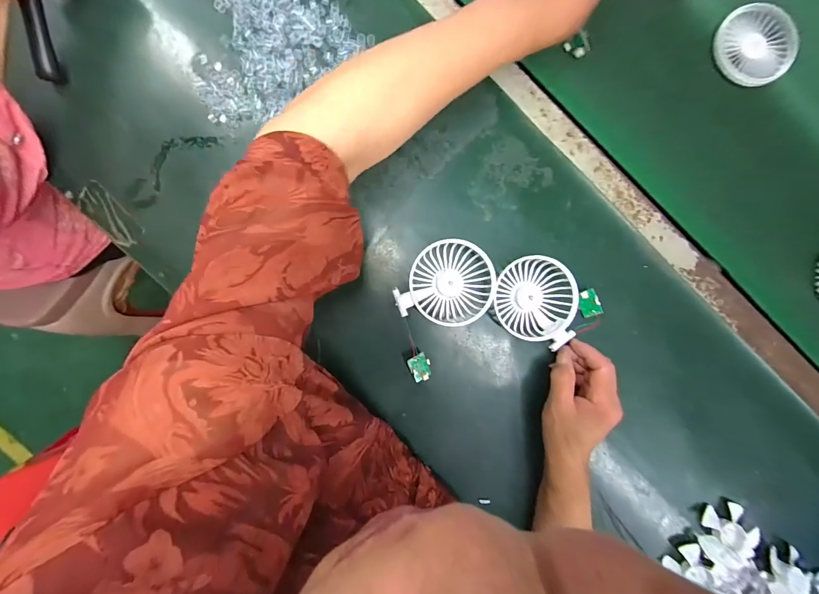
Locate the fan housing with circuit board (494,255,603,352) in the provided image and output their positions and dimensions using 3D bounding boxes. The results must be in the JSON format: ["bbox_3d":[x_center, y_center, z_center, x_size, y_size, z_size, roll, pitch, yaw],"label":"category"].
[{"bbox_3d":[0.152,0.010,0.384,0.117,0.034,0.084,30,91,-5],"label":"fan housing with circuit board"}]

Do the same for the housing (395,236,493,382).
[{"bbox_3d":[0.030,0.008,0.376,0.140,0.029,0.097,-45,95,0],"label":"housing"}]

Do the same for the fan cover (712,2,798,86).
[{"bbox_3d":[0.403,-0.293,0.404,0.090,0.018,0.090,33,91,-5],"label":"fan cover"}]

